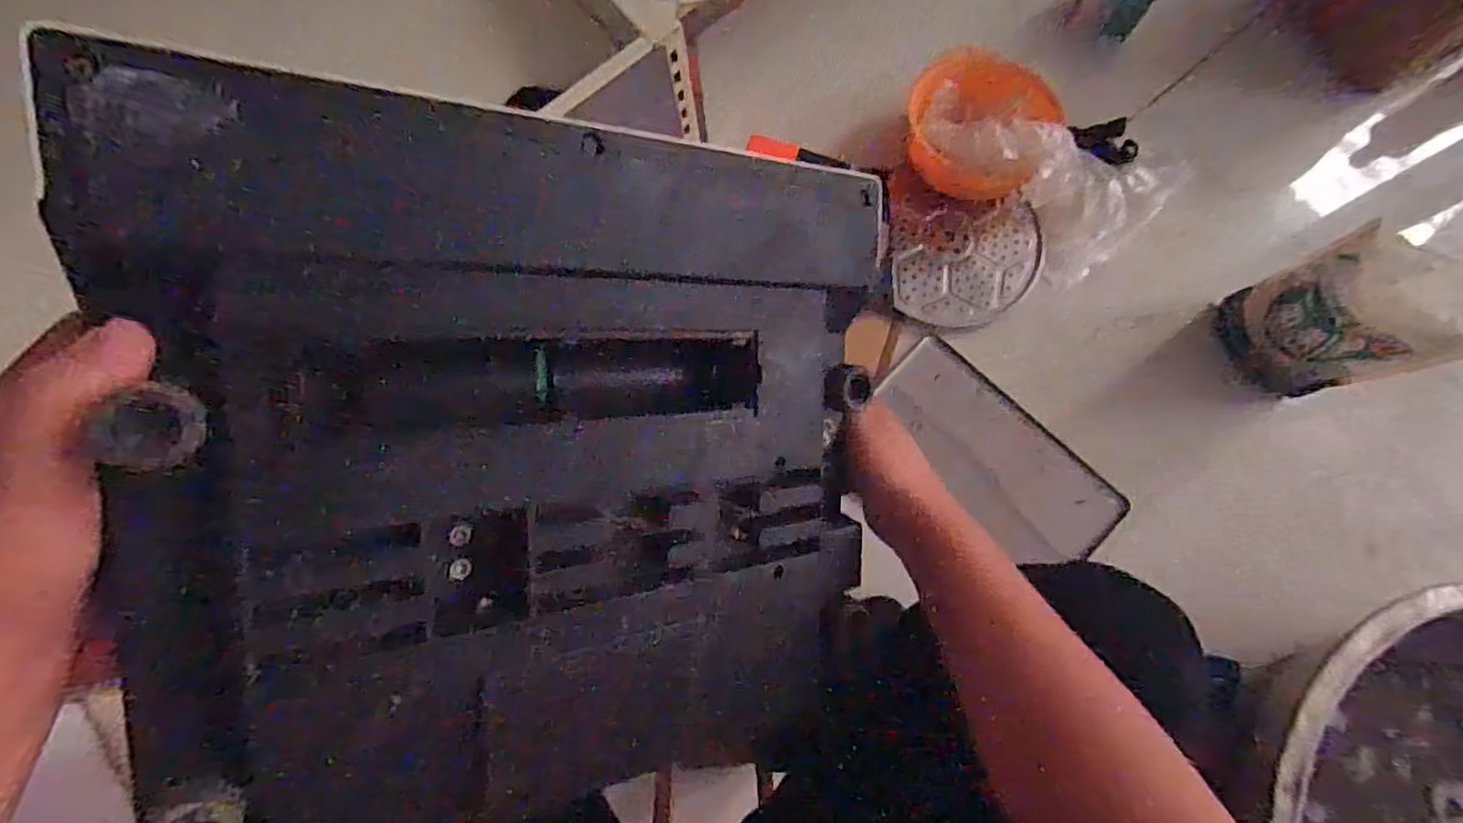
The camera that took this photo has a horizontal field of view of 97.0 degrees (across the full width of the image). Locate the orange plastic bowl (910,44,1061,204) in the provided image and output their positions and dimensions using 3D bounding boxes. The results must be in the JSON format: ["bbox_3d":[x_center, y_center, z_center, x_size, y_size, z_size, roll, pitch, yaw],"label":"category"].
[{"bbox_3d":[0.316,-0.366,0.827,0.191,0.099,0.158,31,81,8],"label":"orange plastic bowl"}]

